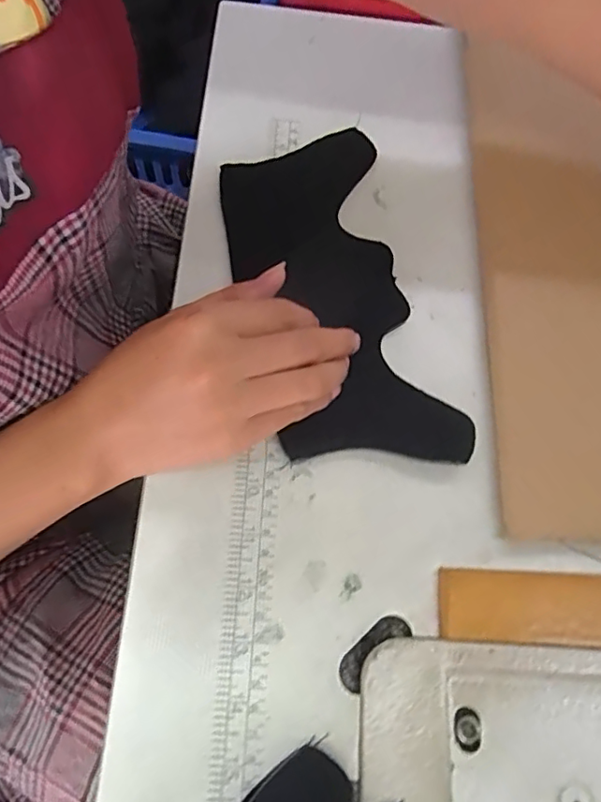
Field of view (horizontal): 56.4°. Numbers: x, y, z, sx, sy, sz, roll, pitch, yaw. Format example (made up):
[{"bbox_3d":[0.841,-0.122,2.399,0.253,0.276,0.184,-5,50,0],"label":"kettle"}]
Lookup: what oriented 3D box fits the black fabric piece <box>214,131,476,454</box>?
[{"bbox_3d":[0.021,-0.062,0.333,0.109,0.009,0.219,-17,71,-8],"label":"black fabric piece"}]

